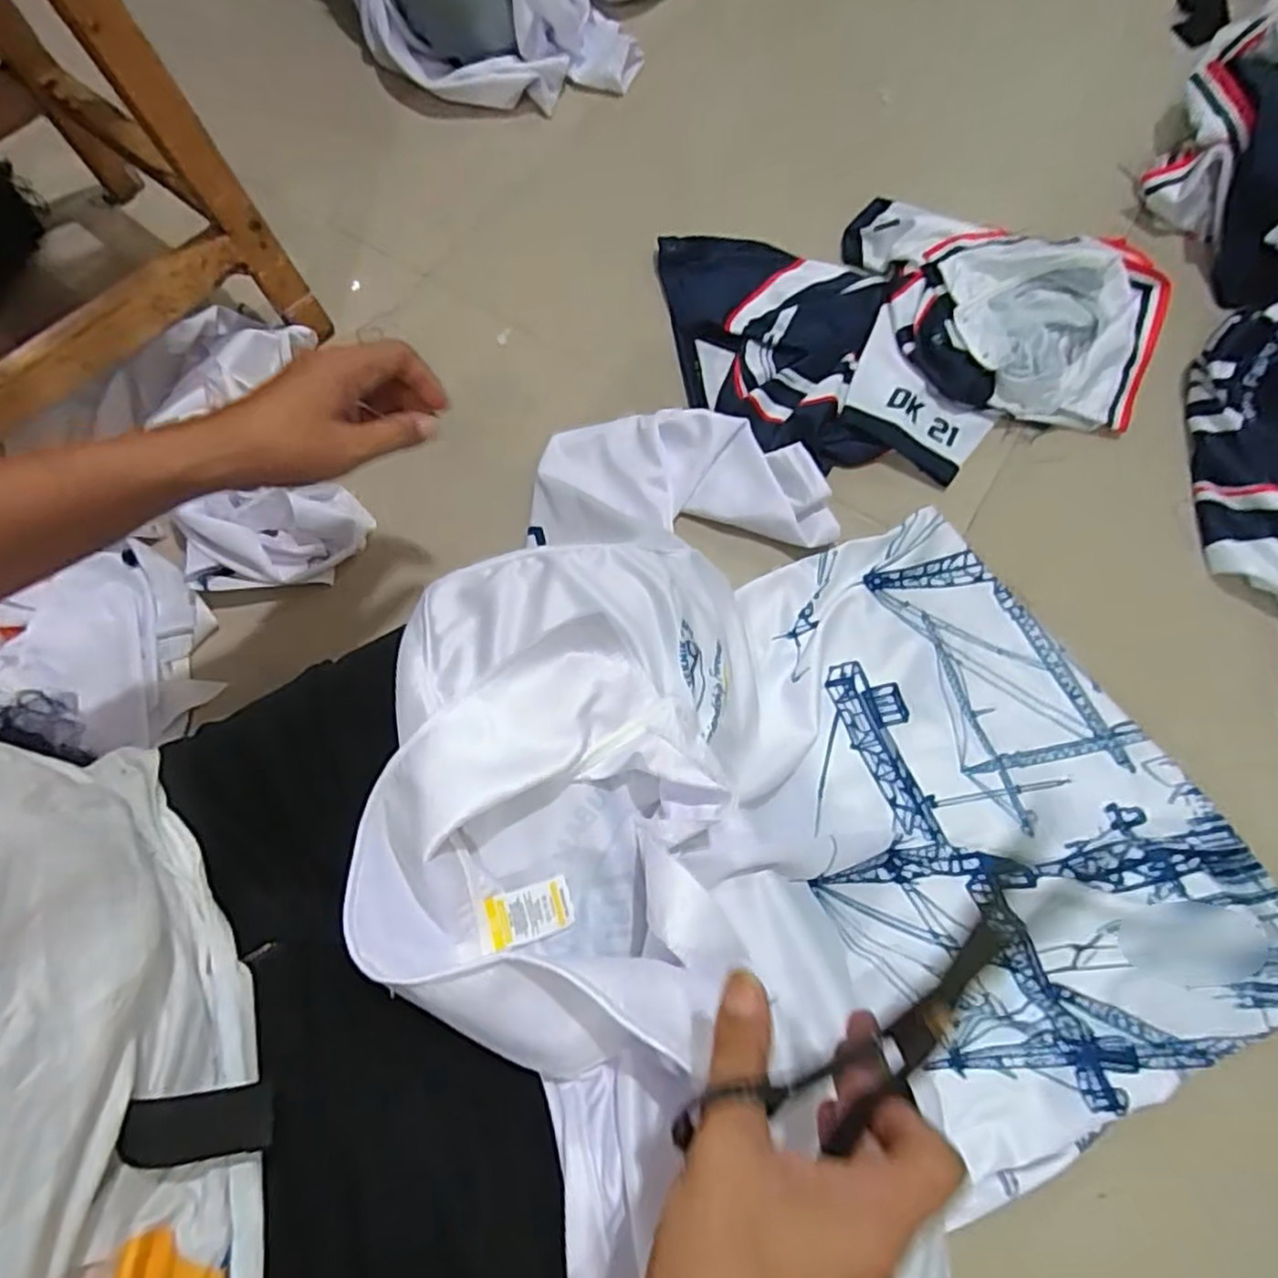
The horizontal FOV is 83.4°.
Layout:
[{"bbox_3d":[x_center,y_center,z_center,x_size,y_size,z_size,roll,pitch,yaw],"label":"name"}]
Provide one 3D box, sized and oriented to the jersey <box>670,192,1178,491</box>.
[{"bbox_3d":[0.267,-0.311,0.693,0.464,0.060,0.307,-3,70,-3],"label":"jersey"}]

